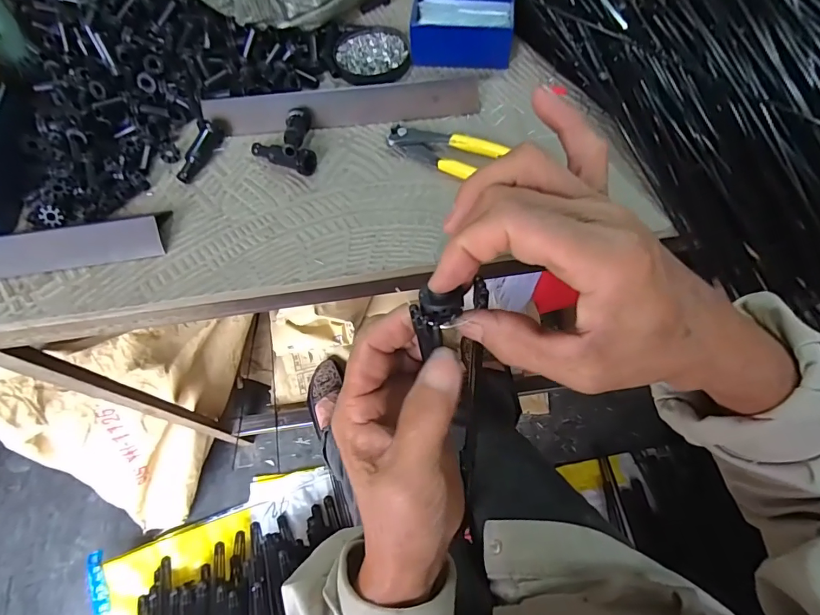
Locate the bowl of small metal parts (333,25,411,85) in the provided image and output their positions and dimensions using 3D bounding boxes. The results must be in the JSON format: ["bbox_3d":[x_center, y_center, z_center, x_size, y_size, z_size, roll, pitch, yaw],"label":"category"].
[{"bbox_3d":[-0.043,-0.290,0.499,0.082,0.013,0.079,-1,65,3],"label":"bowl of small metal parts"}]

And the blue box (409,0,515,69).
[{"bbox_3d":[0.058,-0.314,0.487,0.110,0.043,0.084,5,66,6],"label":"blue box"}]

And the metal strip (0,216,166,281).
[{"bbox_3d":[-0.339,-0.050,0.386,0.236,0.023,0.036,-9,65,-1],"label":"metal strip"}]

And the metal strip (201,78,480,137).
[{"bbox_3d":[-0.068,-0.207,0.452,0.276,0.036,0.005,-4,22,0],"label":"metal strip"}]

